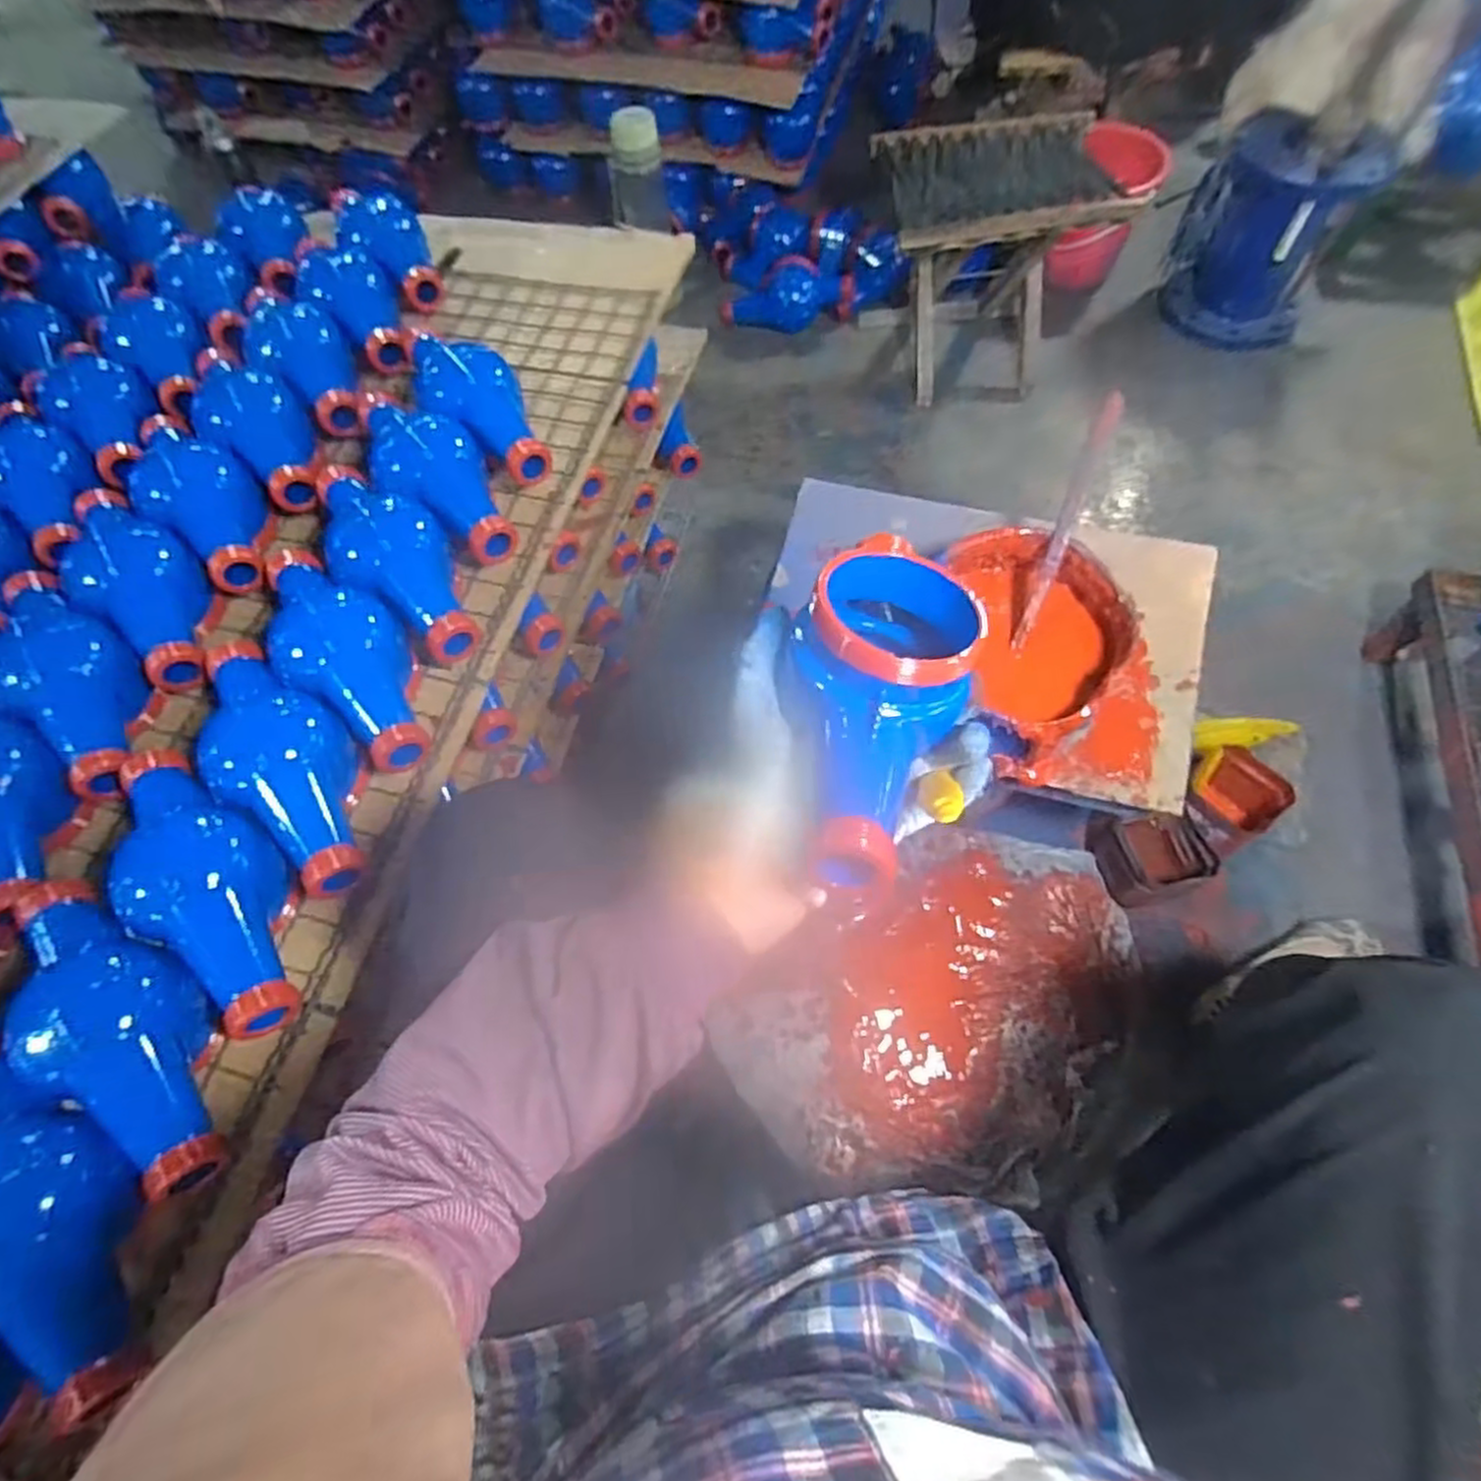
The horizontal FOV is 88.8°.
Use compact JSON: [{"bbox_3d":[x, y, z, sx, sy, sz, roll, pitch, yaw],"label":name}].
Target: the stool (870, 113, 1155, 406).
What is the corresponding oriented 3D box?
[{"bbox_3d":[0.355,-0.708,1.144,0.293,0.283,0.241,-7,63,0],"label":"stool"}]

